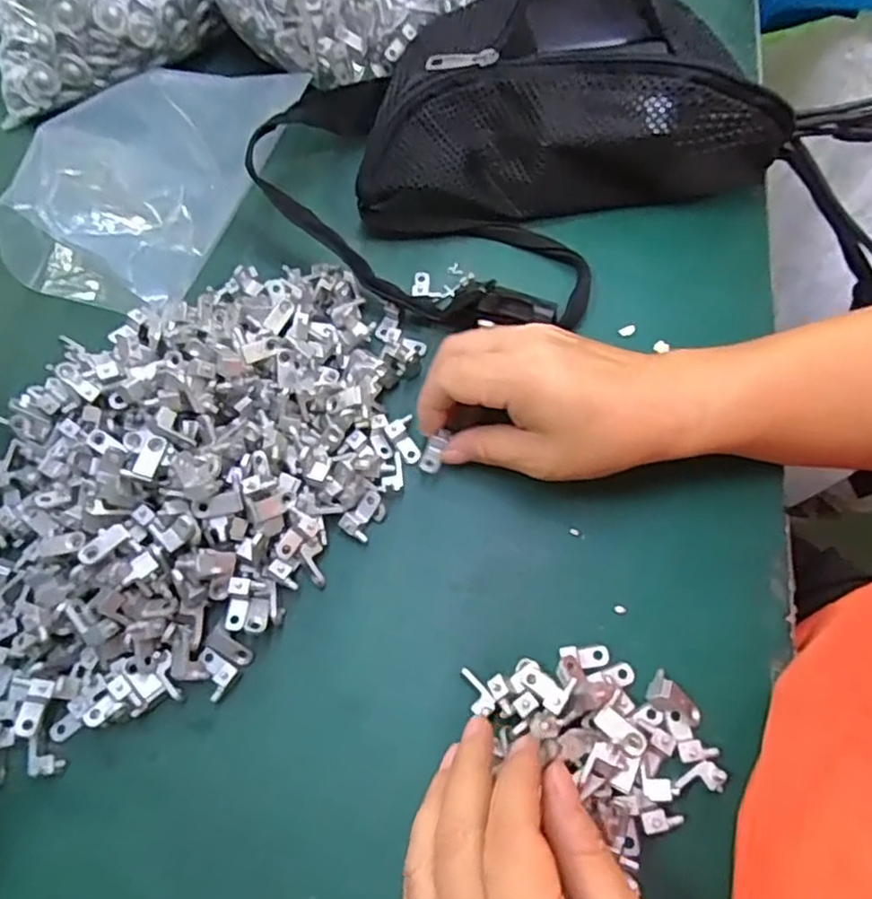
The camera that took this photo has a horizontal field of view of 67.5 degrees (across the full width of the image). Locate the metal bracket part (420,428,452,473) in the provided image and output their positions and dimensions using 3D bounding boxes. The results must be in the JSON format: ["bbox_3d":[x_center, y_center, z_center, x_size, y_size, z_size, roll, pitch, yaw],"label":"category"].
[{"bbox_3d":[-0.001,0.000,0.338,0.011,0.007,0.024,20,84,11],"label":"metal bracket part"}]

